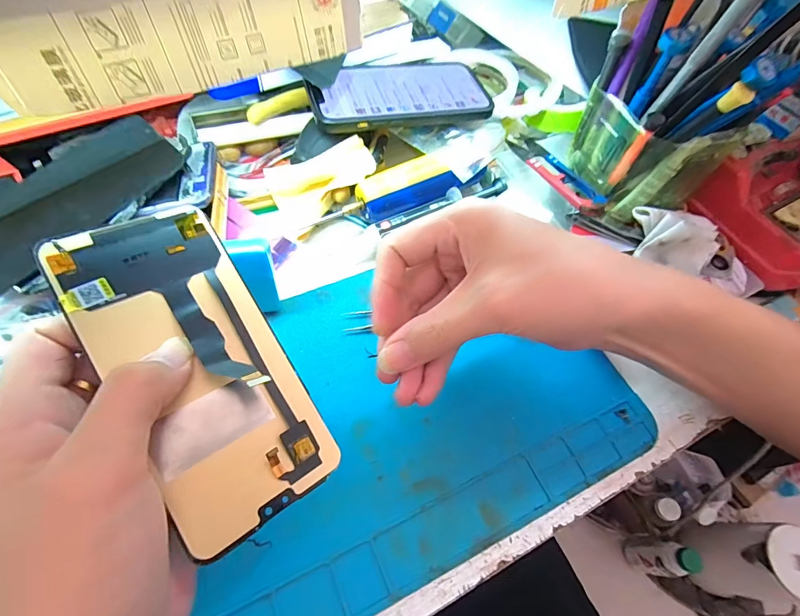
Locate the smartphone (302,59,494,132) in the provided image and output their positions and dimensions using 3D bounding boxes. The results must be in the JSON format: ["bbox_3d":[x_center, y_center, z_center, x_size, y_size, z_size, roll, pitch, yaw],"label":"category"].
[{"bbox_3d":[-0.004,-0.182,0.333,0.146,0.011,0.088,-14,61,-17],"label":"smartphone"}]

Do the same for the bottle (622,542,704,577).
[{"bbox_3d":[0.540,0.524,0.843,0.051,0.202,0.059,4,59,-1],"label":"bottle"}]

